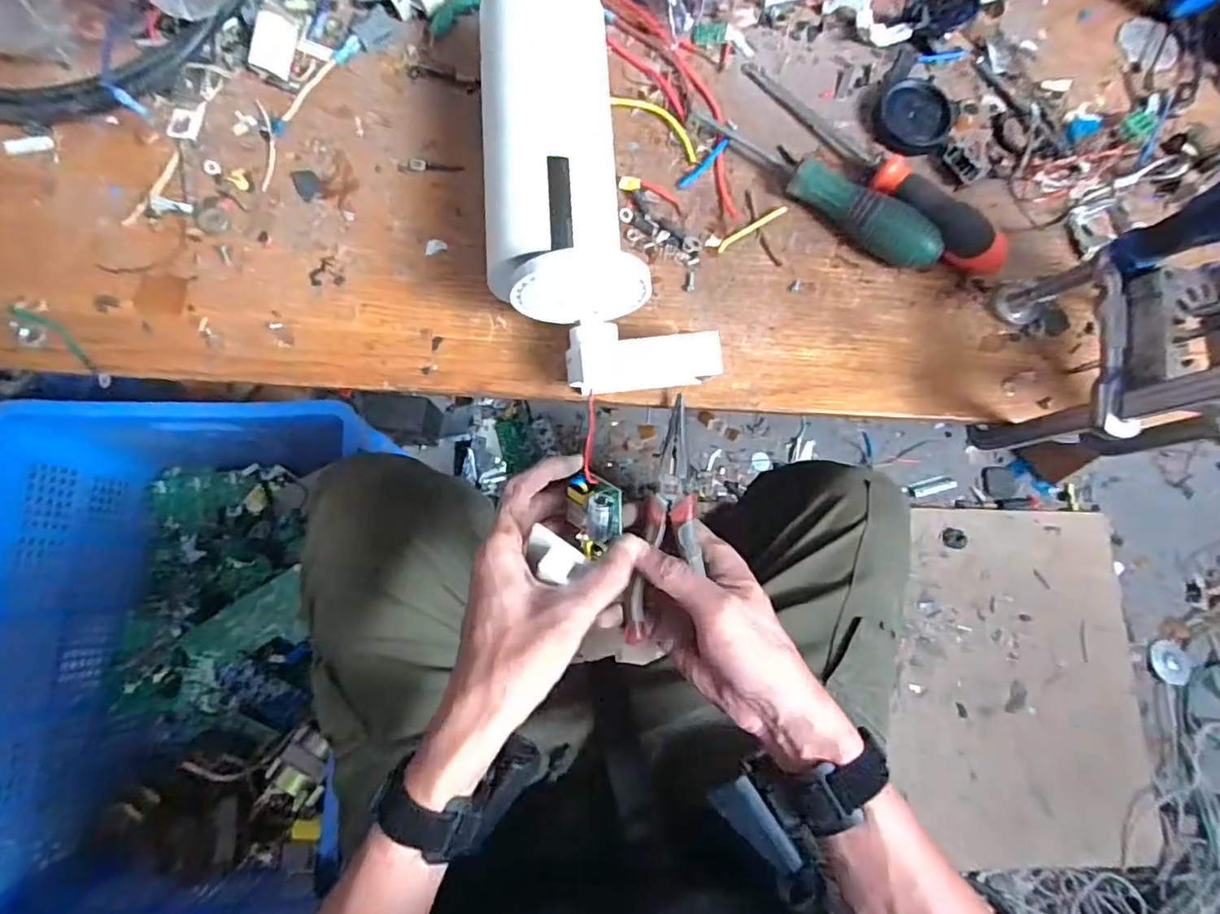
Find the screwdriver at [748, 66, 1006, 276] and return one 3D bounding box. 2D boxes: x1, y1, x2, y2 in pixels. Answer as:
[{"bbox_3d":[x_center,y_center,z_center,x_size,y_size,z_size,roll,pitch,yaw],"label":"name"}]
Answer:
[{"bbox_3d":[0.179,-0.206,0.412,0.037,0.033,0.223,-38,74,-7],"label":"screwdriver"}]

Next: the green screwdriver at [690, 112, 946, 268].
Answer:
[{"bbox_3d":[0.139,-0.186,0.400,0.189,0.035,0.030,37,78,4],"label":"green screwdriver"}]

